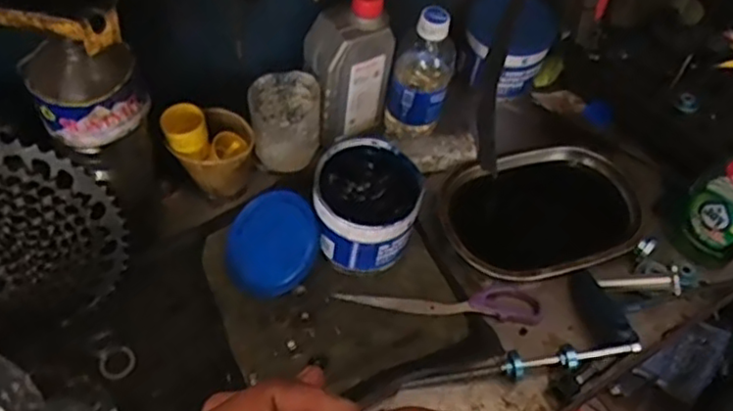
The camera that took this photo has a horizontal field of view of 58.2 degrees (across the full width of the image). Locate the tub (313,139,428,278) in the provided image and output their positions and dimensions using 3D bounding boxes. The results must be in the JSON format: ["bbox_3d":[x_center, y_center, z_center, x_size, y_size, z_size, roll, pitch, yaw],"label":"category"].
[{"bbox_3d":[0.000,0.000,0.636,0.098,0.077,0.099,2,54,-3],"label":"tub"}]

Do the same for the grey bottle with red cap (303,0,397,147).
[{"bbox_3d":[-0.016,-0.146,0.681,0.084,0.157,0.050,-19,58,-17],"label":"grey bottle with red cap"}]

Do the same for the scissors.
[{"bbox_3d":[0.072,0.091,0.639,0.195,0.008,0.037,4,54,-2],"label":"scissors"}]

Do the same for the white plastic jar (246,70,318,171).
[{"bbox_3d":[-0.085,-0.082,0.692,0.069,0.097,0.068,2,54,-3],"label":"white plastic jar"}]

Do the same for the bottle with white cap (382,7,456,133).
[{"bbox_3d":[0.058,-0.139,0.700,0.062,0.150,0.051,17,55,8],"label":"bottle with white cap"}]

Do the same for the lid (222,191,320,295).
[{"bbox_3d":[-0.091,0.035,0.632,0.099,0.009,0.094,-6,74,22],"label":"lid"}]

